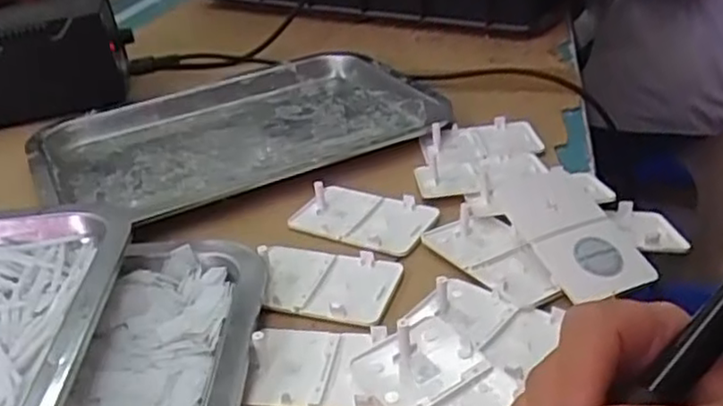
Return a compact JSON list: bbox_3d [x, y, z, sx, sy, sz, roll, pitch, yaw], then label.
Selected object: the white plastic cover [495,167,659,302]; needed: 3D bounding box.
[{"bbox_3d":[0.117,0.010,0.392,0.058,0.024,0.119,-4,32,-5],"label":"white plastic cover"}]

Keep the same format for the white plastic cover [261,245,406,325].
[{"bbox_3d":[-0.020,0.042,0.378,0.078,0.011,0.052,8,32,14],"label":"white plastic cover"}]

